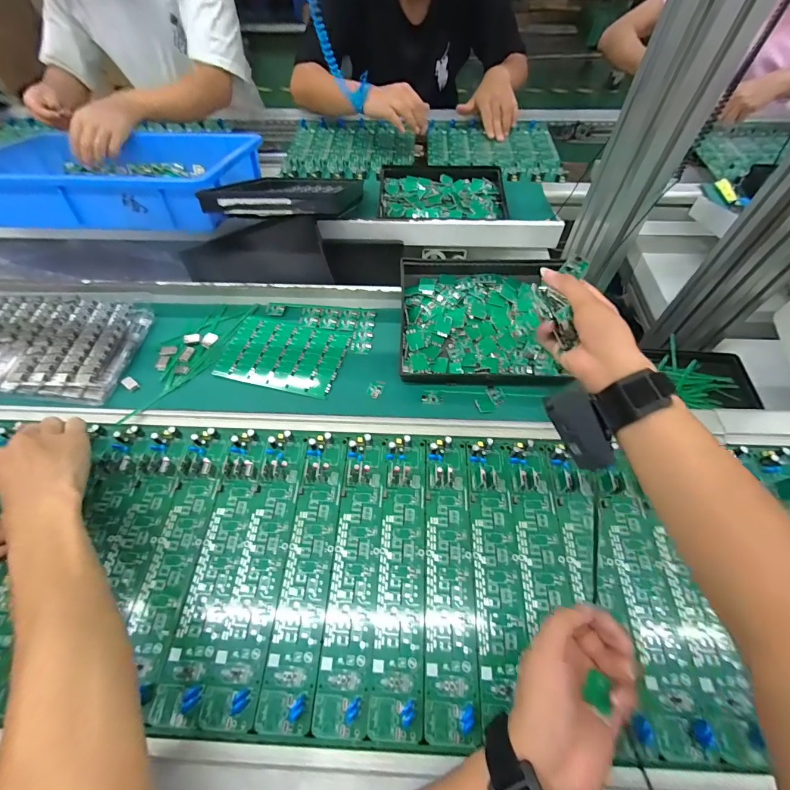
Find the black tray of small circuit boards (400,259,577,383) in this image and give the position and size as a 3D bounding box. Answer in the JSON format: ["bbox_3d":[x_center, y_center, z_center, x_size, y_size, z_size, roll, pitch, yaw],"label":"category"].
[{"bbox_3d":[0.113,-0.102,0.508,0.206,0.026,0.172,1,76,0],"label":"black tray of small circuit boards"}]

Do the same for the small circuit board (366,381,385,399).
[{"bbox_3d":[-0.025,-0.009,0.490,0.020,0.004,0.026,16,62,9],"label":"small circuit board"}]

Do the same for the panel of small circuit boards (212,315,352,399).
[{"bbox_3d":[-0.154,-0.056,0.524,0.162,0.007,0.107,12,62,8],"label":"panel of small circuit boards"}]

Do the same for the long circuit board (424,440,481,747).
[{"bbox_3d":[0.055,0.170,0.378,0.048,0.018,0.269,2,61,2],"label":"long circuit board"}]

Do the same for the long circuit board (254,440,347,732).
[{"bbox_3d":[-0.088,0.169,0.388,0.050,0.011,0.271,1,61,2],"label":"long circuit board"}]

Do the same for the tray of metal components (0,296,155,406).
[{"bbox_3d":[-0.508,-0.074,0.522,0.305,0.024,0.155,6,61,4],"label":"tray of metal components"}]

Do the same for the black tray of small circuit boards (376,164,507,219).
[{"bbox_3d":[0.086,-0.376,0.693,0.224,0.027,0.193,-1,61,0],"label":"black tray of small circuit boards"}]

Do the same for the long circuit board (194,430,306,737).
[{"bbox_3d":[-0.137,0.168,0.388,0.048,0.014,0.273,2,61,2],"label":"long circuit board"}]

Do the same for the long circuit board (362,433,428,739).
[{"bbox_3d":[0.005,0.172,0.390,0.049,0.016,0.276,2,61,2],"label":"long circuit board"}]

